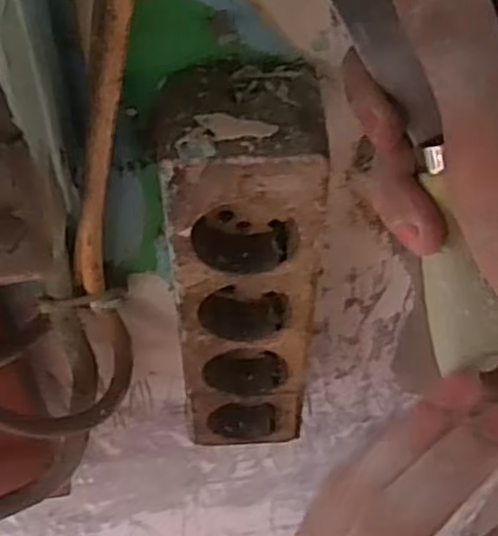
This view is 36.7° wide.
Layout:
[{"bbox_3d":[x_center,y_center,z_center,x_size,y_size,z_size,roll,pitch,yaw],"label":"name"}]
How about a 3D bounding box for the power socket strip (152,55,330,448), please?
[{"bbox_3d":[-0.004,0.009,0.314,0.060,0.191,0.047,-3,50,-3],"label":"power socket strip"}]

